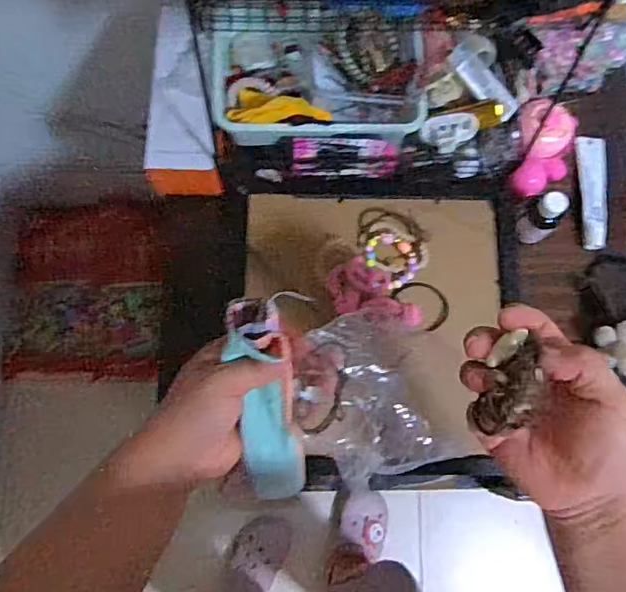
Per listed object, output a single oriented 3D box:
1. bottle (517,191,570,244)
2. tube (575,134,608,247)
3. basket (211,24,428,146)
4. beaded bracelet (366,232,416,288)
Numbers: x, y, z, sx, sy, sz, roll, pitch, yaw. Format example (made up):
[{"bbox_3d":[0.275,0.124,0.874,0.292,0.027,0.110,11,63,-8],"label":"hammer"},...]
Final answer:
[{"bbox_3d":[0.208,-0.069,0.524,0.030,0.054,0.029,0,77,-1],"label":"bottle"},{"bbox_3d":[0.279,-0.104,0.575,0.027,0.010,0.118,4,77,-1],"label":"tube"},{"bbox_3d":[0.006,-0.204,0.541,0.190,0.062,0.122,0,77,-2],"label":"basket"},{"bbox_3d":[0.073,-0.034,0.539,0.047,0.015,0.054,-11,77,-4],"label":"beaded bracelet"}]

